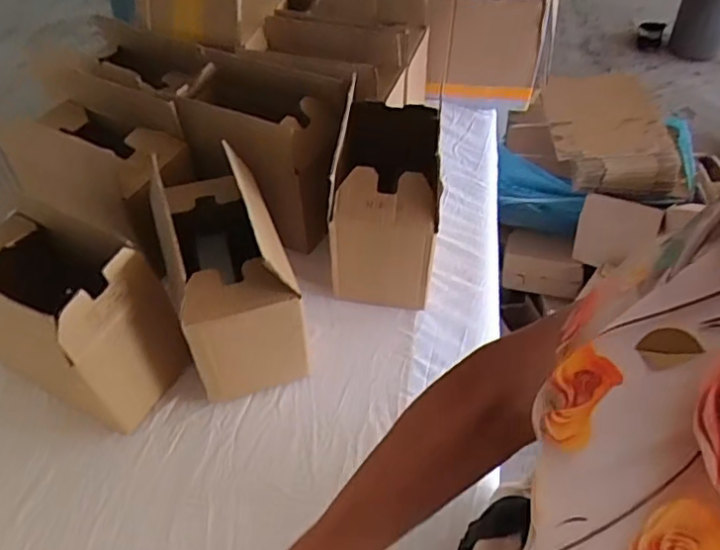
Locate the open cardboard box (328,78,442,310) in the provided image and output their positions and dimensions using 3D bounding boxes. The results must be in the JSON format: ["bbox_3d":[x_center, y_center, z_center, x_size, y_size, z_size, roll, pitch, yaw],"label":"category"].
[{"bbox_3d":[0.036,-0.093,0.834,0.128,0.221,0.215,4,48,3],"label":"open cardboard box"}]

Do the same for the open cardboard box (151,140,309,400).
[{"bbox_3d":[-0.161,0.000,0.744,0.127,0.218,0.225,-14,49,-12],"label":"open cardboard box"}]

